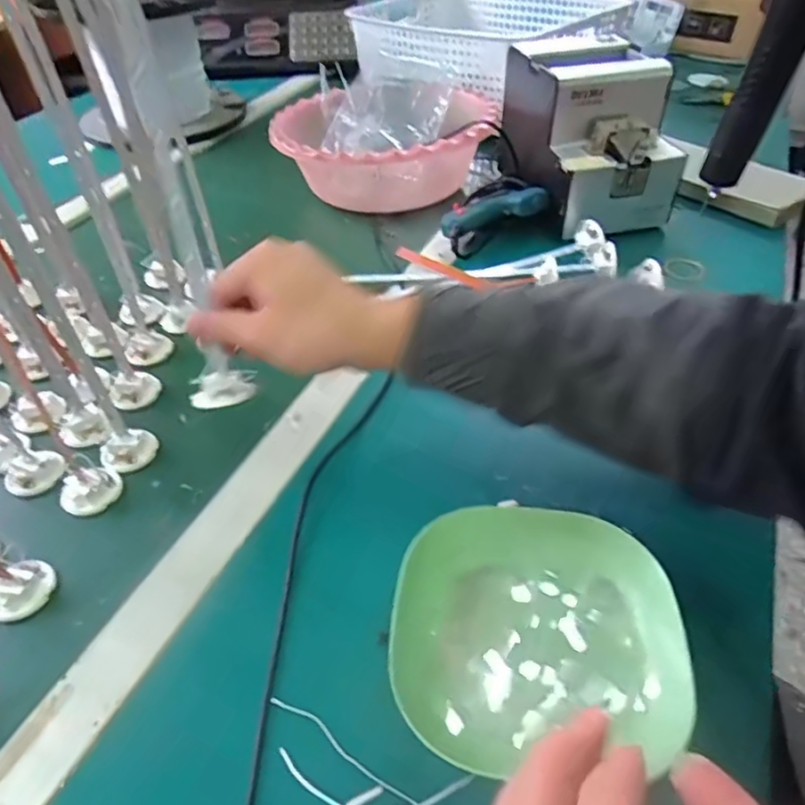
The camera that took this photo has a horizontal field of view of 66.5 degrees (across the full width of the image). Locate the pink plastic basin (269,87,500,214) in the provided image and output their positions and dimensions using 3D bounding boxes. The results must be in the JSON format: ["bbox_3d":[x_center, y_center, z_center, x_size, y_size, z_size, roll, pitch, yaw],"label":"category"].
[{"bbox_3d":[-0.024,-0.300,0.729,0.245,0.089,0.245,-1,44,1],"label":"pink plastic basin"}]

